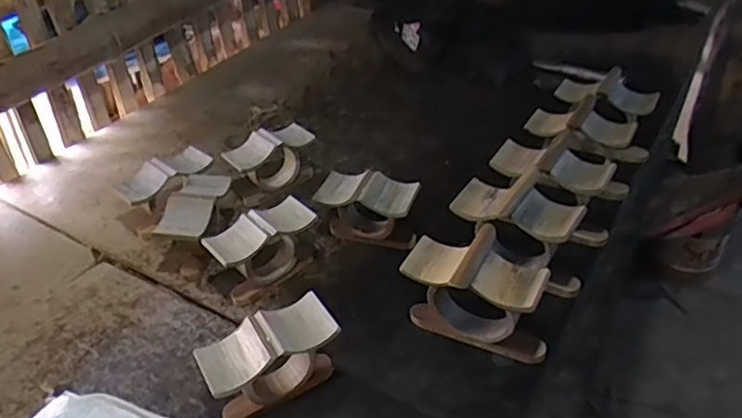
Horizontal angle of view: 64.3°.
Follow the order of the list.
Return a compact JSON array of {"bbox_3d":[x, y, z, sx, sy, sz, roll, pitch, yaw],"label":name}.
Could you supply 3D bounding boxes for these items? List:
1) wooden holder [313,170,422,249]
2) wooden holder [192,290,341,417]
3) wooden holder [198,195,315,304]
[{"bbox_3d":[-0.002,0.004,0.671,0.114,0.076,0.057,9,39,20],"label":"wooden holder"},{"bbox_3d":[-0.082,0.133,0.502,0.111,0.078,0.053,-23,40,-21],"label":"wooden holder"},{"bbox_3d":[-0.112,0.045,0.628,0.110,0.075,0.053,-30,43,-28],"label":"wooden holder"}]

